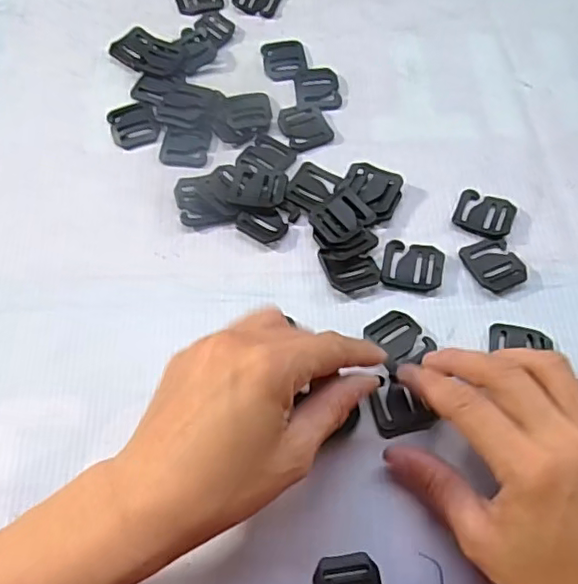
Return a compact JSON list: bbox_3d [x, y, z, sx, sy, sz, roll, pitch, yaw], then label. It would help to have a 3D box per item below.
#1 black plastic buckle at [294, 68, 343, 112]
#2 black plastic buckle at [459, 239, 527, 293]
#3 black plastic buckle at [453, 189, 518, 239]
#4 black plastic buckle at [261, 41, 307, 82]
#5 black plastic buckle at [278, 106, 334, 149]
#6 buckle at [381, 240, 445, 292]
[{"bbox_3d":[0.021,-0.144,0.405,0.031,0.004,0.039,-1,63,-1],"label":"black plastic buckle"},{"bbox_3d":[0.121,-0.016,0.341,0.031,0.004,0.034,-22,66,-11],"label":"black plastic buckle"},{"bbox_3d":[0.121,-0.048,0.357,0.035,0.004,0.031,25,66,12],"label":"black plastic buckle"},{"bbox_3d":[-0.003,-0.169,0.418,0.030,0.004,0.040,-8,64,-4],"label":"black plastic buckle"},{"bbox_3d":[0.011,-0.113,0.388,0.031,0.004,0.035,-21,65,-10],"label":"black plastic buckle"},{"bbox_3d":[0.073,-0.016,0.340,0.035,0.004,0.029,10,64,5],"label":"buckle"}]

